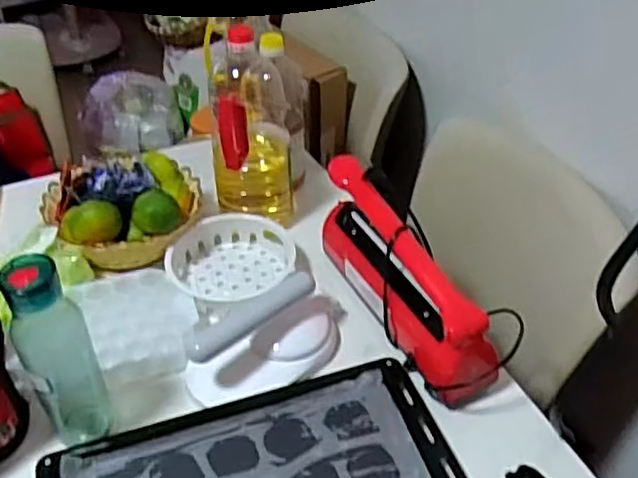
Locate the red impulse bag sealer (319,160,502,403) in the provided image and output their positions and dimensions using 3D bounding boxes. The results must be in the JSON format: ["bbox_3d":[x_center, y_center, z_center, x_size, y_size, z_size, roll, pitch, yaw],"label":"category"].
[{"bbox_3d":[0.093,0.041,0.783,0.064,0.144,0.301,-21,45,-23],"label":"red impulse bag sealer"}]

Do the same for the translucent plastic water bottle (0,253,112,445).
[{"bbox_3d":[-0.250,0.115,0.643,0.063,0.225,0.051,-17,44,-20],"label":"translucent plastic water bottle"}]

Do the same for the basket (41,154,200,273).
[{"bbox_3d":[-0.269,-0.050,0.919,0.197,0.107,0.195,-5,41,-6],"label":"basket"}]

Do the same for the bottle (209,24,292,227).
[{"bbox_3d":[-0.090,-0.149,0.904,0.107,0.255,0.115,-3,41,-5],"label":"bottle"}]

